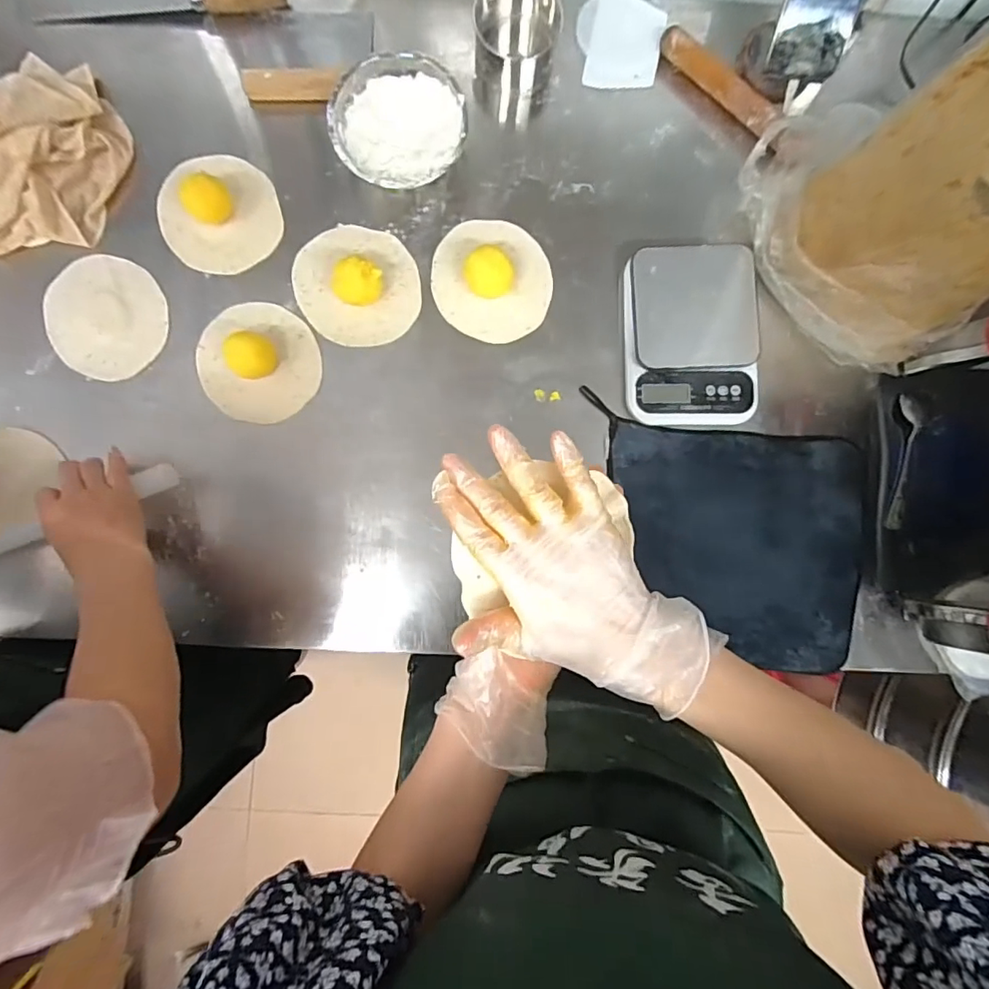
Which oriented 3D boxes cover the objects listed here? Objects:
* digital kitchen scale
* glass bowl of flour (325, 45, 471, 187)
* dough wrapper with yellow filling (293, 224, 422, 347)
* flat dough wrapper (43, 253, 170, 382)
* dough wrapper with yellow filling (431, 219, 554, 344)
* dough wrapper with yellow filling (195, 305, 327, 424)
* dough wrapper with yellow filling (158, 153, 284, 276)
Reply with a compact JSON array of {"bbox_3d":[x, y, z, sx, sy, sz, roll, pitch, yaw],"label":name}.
[{"bbox_3d":[0.224,-0.178,0.585,0.147,0.030,0.193,-4,88,-3],"label":"digital kitchen scale"},{"bbox_3d":[-0.103,-0.403,0.571,0.141,0.057,0.133,0,88,-3],"label":"glass bowl of flour"},{"bbox_3d":[-0.156,-0.241,0.573,0.133,0.043,0.145,0,88,-3],"label":"dough wrapper with yellow filling"},{"bbox_3d":[-0.436,-0.199,0.578,0.128,0.007,0.131,0,90,-5],"label":"flat dough wrapper"},{"bbox_3d":[-0.002,-0.247,0.580,0.137,0.038,0.140,-2,88,-3],"label":"dough wrapper with yellow filling"},{"bbox_3d":[-0.268,-0.153,0.566,0.127,0.049,0.139,0,88,-3],"label":"dough wrapper with yellow filling"},{"bbox_3d":[-0.313,-0.319,0.567,0.127,0.049,0.133,0,88,-3],"label":"dough wrapper with yellow filling"}]

